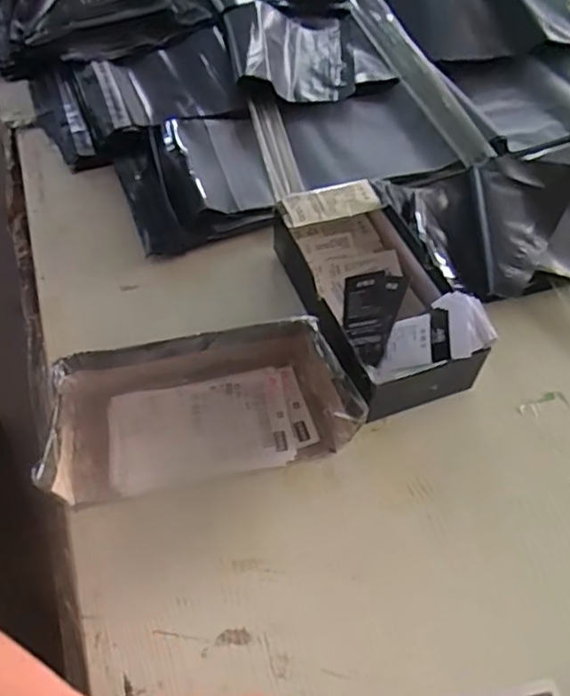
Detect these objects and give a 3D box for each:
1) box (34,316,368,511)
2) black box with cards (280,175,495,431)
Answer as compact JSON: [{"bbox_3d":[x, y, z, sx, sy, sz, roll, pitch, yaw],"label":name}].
[{"bbox_3d":[-0.067,0.047,0.496,0.227,0.058,0.101,-10,54,-7],"label":"box"},{"bbox_3d":[0.073,-0.053,0.555,0.124,0.063,0.224,-17,55,-12],"label":"black box with cards"}]

